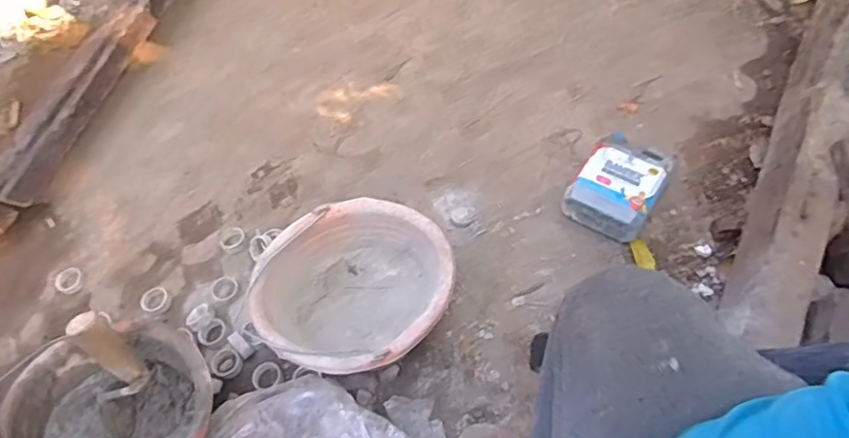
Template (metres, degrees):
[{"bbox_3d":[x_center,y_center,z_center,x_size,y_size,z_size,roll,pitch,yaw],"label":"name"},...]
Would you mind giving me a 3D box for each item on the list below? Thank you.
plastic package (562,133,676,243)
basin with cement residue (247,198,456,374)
[{"bbox_3d":[0.314,-0.057,0.990,0.129,0.057,0.162,26,64,22],"label":"plastic package"},{"bbox_3d":[-0.092,0.110,0.861,0.241,0.133,0.250,-2,59,3],"label":"basin with cement residue"}]

